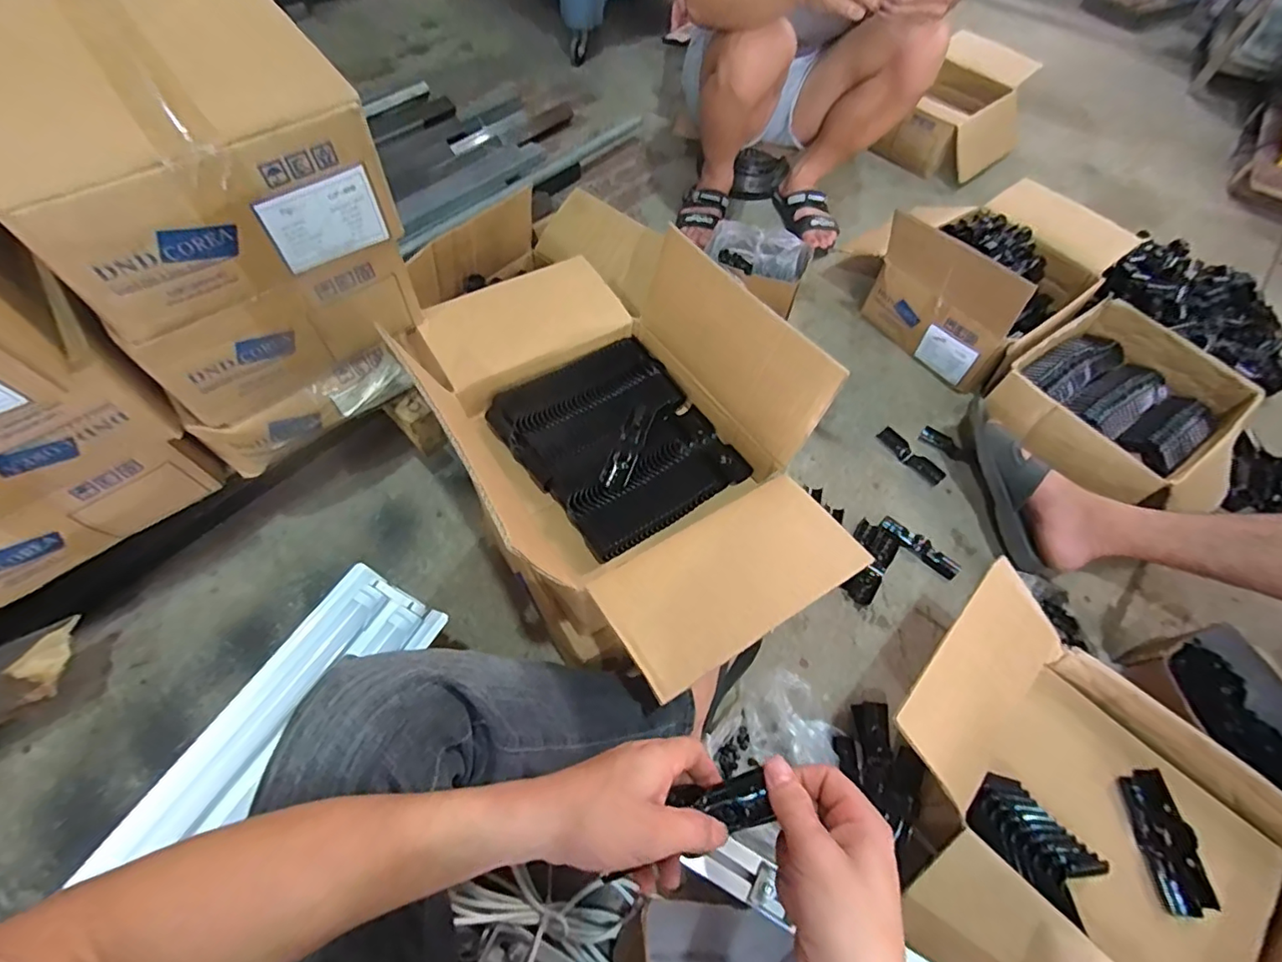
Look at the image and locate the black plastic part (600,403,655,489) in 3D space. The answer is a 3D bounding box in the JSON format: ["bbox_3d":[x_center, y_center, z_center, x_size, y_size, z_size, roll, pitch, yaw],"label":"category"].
[{"bbox_3d":[-0.015,-0.042,0.665,0.034,0.011,0.125,17,59,8],"label":"black plastic part"}]

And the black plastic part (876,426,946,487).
[{"bbox_3d":[0.473,-0.045,0.968,0.035,0.016,0.127,-37,67,-22],"label":"black plastic part"}]

